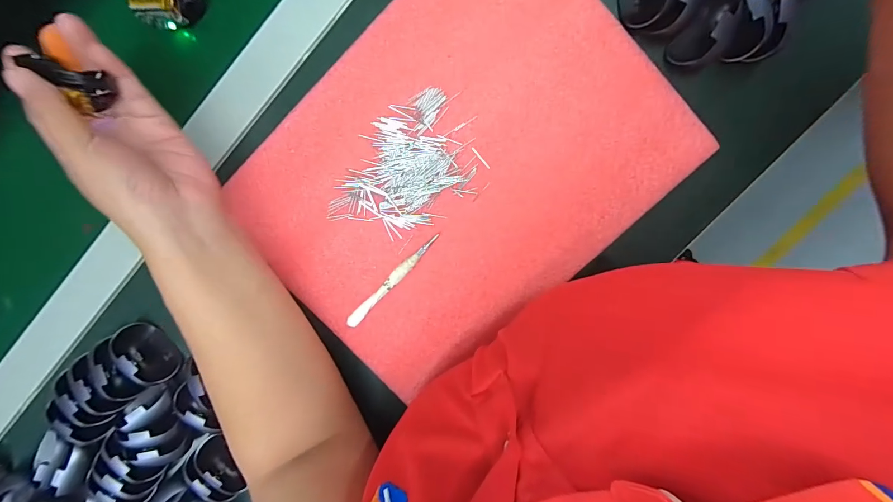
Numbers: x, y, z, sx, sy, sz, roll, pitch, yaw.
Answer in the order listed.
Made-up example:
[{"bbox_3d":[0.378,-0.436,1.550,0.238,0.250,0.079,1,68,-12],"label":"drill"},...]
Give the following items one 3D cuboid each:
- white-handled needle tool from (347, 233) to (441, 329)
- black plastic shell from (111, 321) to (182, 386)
[{"bbox_3d":[-0.046,0.026,0.330,0.107,0.007,0.011,-45,94,7],"label":"white-handled needle tool"},{"bbox_3d":[-0.269,0.092,0.343,0.027,0.034,0.057,-21,96,5],"label":"black plastic shell"}]

